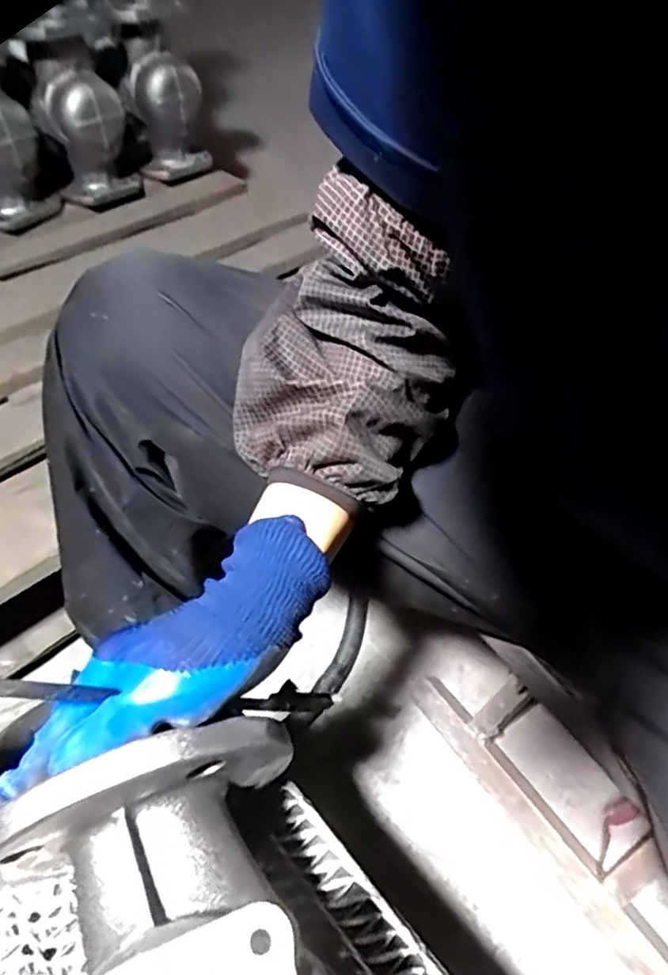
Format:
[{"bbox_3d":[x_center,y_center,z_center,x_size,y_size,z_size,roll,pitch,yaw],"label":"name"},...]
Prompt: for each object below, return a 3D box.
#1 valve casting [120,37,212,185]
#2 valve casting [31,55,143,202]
[{"bbox_3d":[-0.305,-0.692,1.152,0.111,0.235,0.138,4,47,3],"label":"valve casting"},{"bbox_3d":[-0.416,-0.594,1.063,0.140,0.239,0.123,-16,49,-15],"label":"valve casting"}]

